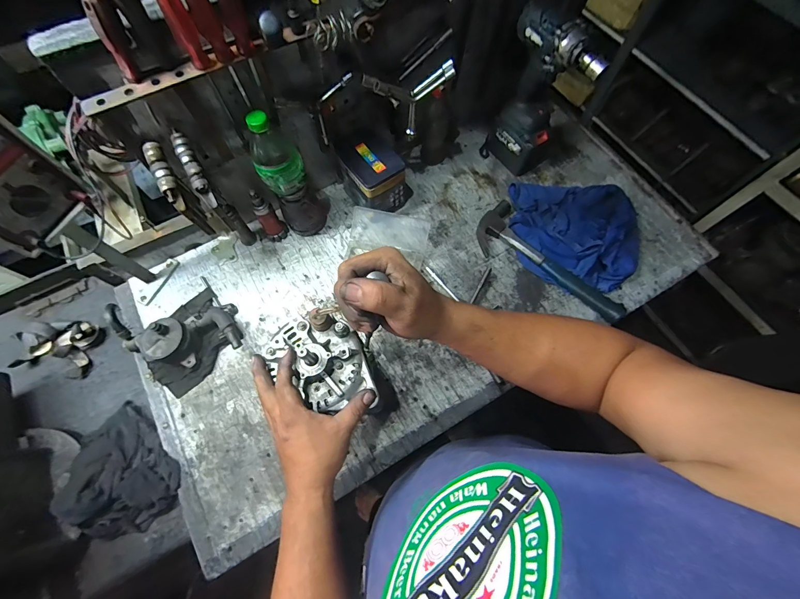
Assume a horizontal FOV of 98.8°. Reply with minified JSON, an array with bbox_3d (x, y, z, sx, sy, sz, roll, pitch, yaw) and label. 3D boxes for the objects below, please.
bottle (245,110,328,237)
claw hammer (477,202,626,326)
[{"bbox_3d":[-0.203,-0.222,0.628,0.086,0.268,0.081,-22,70,-10],"label":"bottle"},{"bbox_3d":[0.295,-0.068,0.685,0.112,0.033,0.324,-40,74,-15],"label":"claw hammer"}]

